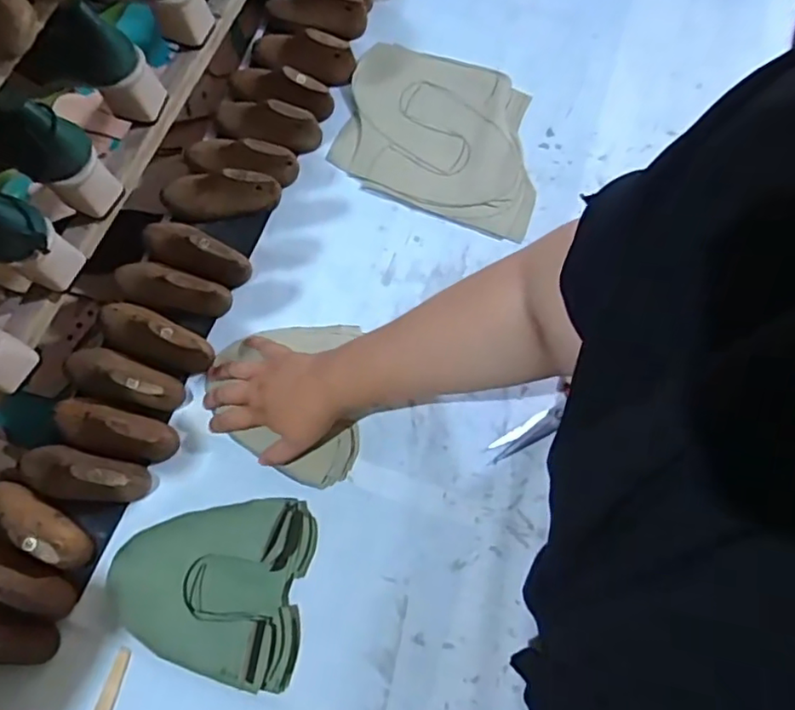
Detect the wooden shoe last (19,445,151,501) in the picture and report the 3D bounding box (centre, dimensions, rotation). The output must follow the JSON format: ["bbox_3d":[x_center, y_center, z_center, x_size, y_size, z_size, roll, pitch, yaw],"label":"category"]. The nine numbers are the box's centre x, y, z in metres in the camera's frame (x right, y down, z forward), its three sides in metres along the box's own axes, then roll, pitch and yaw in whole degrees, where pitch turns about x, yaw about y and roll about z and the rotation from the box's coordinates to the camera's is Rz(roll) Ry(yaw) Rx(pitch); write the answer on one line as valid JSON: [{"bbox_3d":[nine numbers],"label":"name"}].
[{"bbox_3d":[-0.327,0.124,0.605,0.144,0.054,0.052,13,74,4],"label":"wooden shoe last"}]

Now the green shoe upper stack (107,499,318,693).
[{"bbox_3d":[-0.181,0.222,0.582,0.179,0.035,0.165,8,74,2],"label":"green shoe upper stack"}]

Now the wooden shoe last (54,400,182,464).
[{"bbox_3d":[-0.298,0.079,0.620,0.134,0.056,0.050,13,74,4],"label":"wooden shoe last"}]

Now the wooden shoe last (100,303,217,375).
[{"bbox_3d":[-0.268,-0.022,0.647,0.135,0.054,0.052,21,75,6],"label":"wooden shoe last"}]

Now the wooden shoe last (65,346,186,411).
[{"bbox_3d":[-0.297,0.024,0.634,0.133,0.057,0.050,20,75,6],"label":"wooden shoe last"}]

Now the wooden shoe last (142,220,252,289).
[{"bbox_3d":[-0.233,-0.122,0.681,0.136,0.053,0.053,25,75,7],"label":"wooden shoe last"}]

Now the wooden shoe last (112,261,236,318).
[{"bbox_3d":[-0.258,-0.077,0.667,0.139,0.052,0.048,17,74,5],"label":"wooden shoe last"}]

